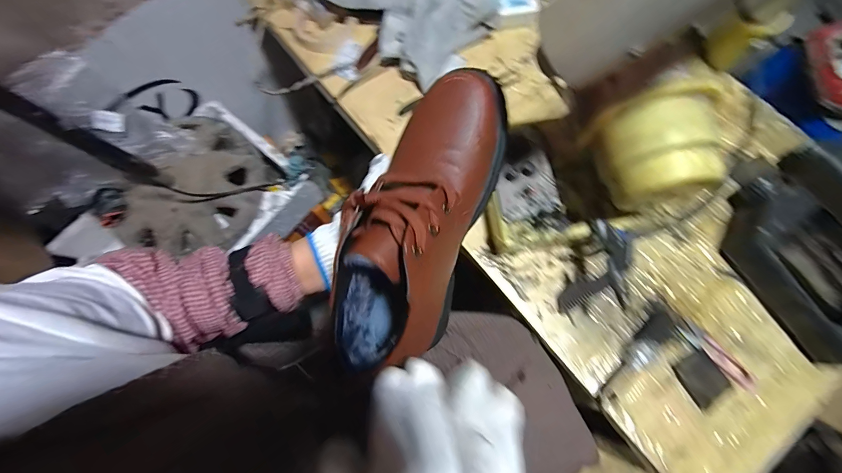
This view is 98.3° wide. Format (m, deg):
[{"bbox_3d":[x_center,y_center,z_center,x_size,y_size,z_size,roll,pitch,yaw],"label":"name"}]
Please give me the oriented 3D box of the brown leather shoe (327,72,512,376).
[{"bbox_3d":[-0.006,-0.018,0.313,0.092,0.125,0.266,27,85,8],"label":"brown leather shoe"}]

